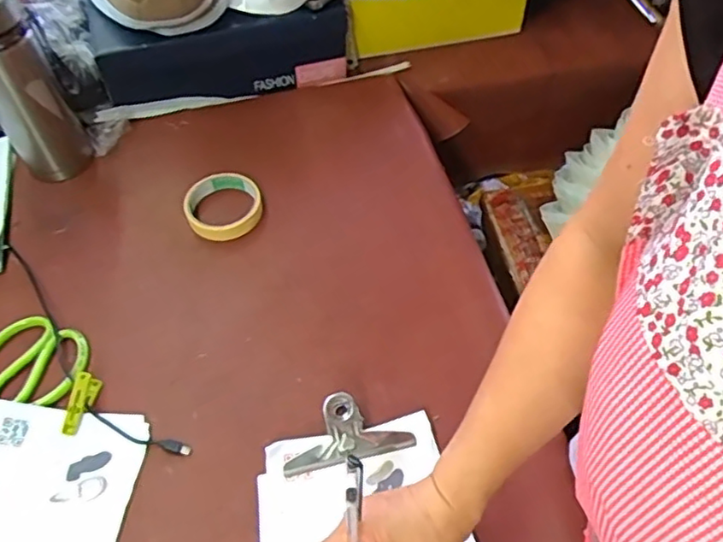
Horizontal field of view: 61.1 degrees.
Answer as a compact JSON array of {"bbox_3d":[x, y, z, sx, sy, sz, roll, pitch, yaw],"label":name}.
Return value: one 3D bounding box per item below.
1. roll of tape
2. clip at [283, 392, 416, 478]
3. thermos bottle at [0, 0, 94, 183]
[{"bbox_3d":[-0.163,-0.078,0.723,0.087,0.017,0.087,-25,57,-15],"label":"roll of tape"},{"bbox_3d":[-0.015,0.142,0.550,0.119,0.036,0.054,-11,55,-6],"label":"clip"},{"bbox_3d":[-0.392,-0.210,0.709,0.085,0.240,0.074,-29,58,-17],"label":"thermos bottle"}]

